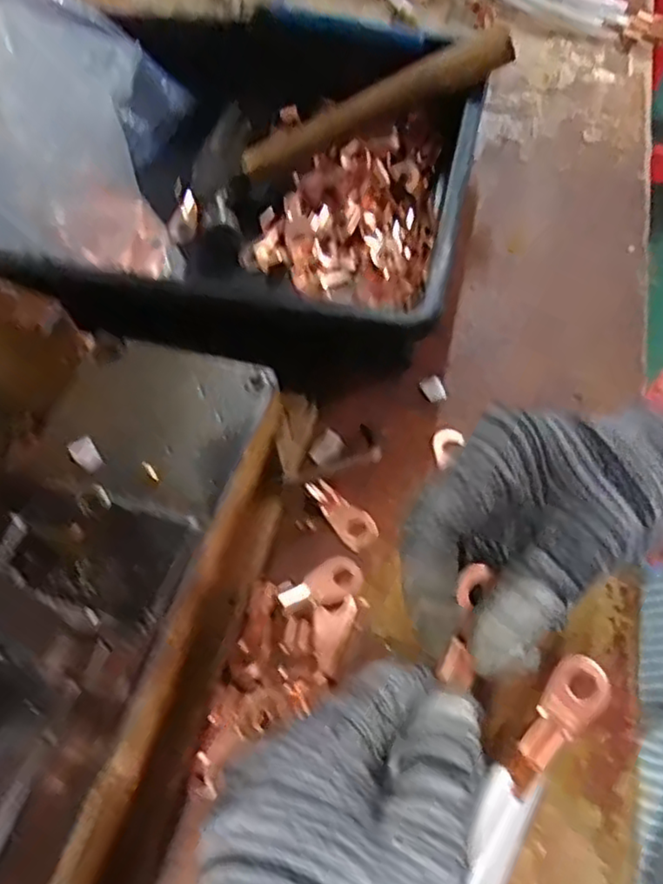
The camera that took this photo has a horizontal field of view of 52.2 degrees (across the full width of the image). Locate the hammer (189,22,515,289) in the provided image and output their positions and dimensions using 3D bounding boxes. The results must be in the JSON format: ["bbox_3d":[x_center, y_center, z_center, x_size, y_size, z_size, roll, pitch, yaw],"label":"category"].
[{"bbox_3d":[0.003,-0.199,0.439,0.229,0.032,0.120,-25,60,14],"label":"hammer"}]

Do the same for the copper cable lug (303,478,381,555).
[{"bbox_3d":[0.006,0.034,0.345,0.018,0.006,0.042,-36,63,-17],"label":"copper cable lug"}]

